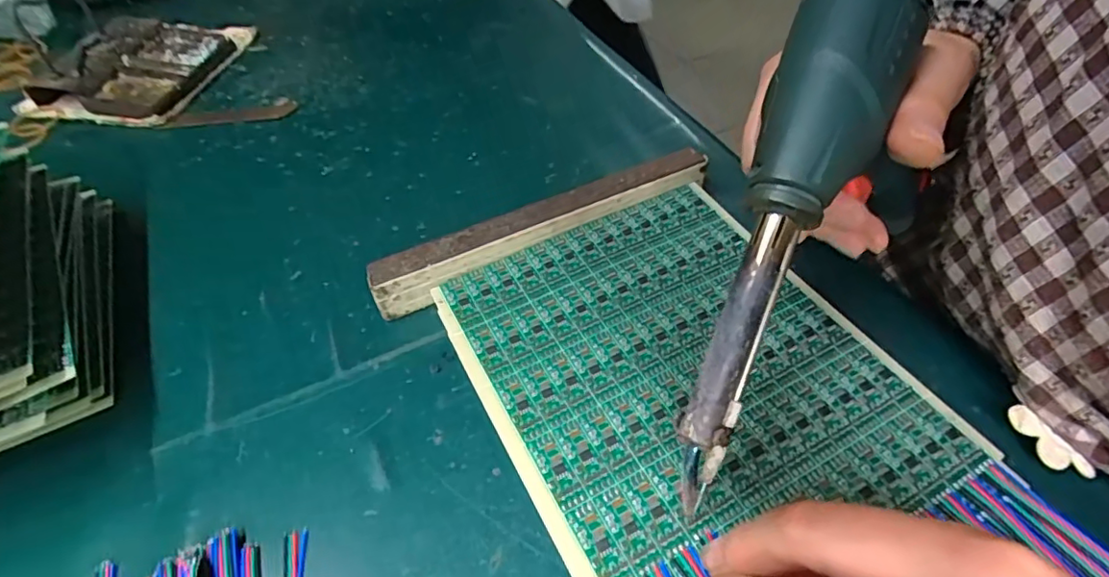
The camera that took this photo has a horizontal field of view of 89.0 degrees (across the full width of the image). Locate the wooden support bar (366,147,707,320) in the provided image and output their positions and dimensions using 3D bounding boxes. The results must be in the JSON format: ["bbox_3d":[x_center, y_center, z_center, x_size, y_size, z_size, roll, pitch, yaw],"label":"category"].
[{"bbox_3d":[-0.003,-0.035,0.311,0.196,0.028,0.017,-24,52,-15],"label":"wooden support bar"}]

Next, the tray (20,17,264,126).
[{"bbox_3d":[-0.329,-0.186,0.458,0.108,0.033,0.146,9,49,8],"label":"tray"}]

